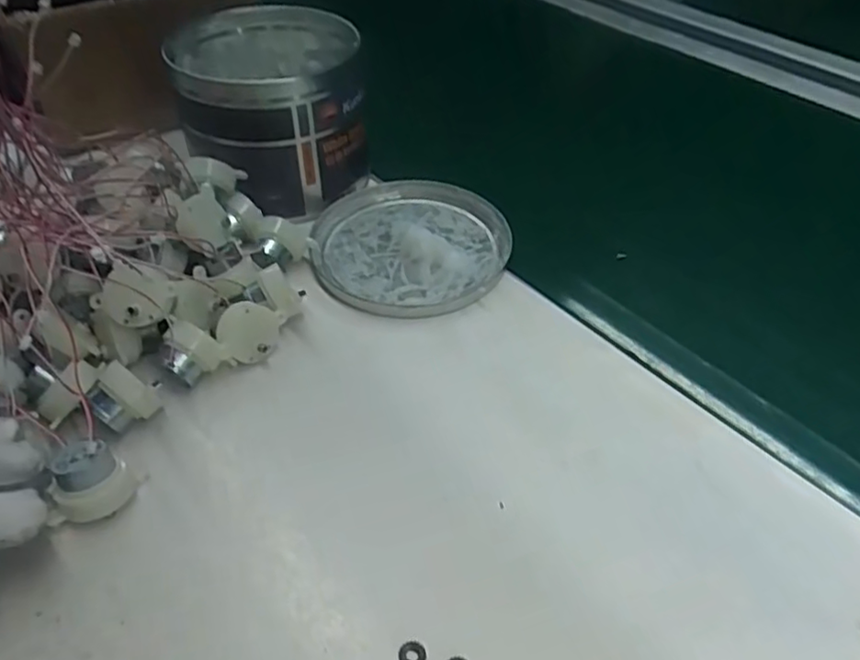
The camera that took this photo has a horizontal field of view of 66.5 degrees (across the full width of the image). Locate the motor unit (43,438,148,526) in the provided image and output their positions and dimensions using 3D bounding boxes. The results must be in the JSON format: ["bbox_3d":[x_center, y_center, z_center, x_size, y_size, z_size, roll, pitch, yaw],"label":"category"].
[{"bbox_3d":[-0.150,0.068,0.290,0.030,0.030,0.026,0,43,0],"label":"motor unit"}]

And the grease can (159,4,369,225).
[{"bbox_3d":[-0.110,-0.158,0.470,0.117,0.101,0.134,-11,46,-12],"label":"grease can"}]

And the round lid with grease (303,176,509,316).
[{"bbox_3d":[-0.012,-0.057,0.444,0.129,0.021,0.132,1,45,-1],"label":"round lid with grease"}]

